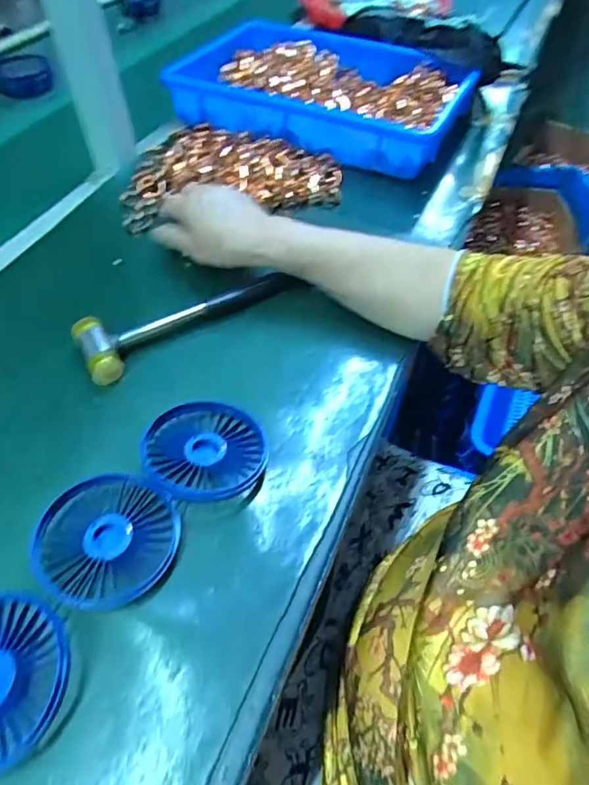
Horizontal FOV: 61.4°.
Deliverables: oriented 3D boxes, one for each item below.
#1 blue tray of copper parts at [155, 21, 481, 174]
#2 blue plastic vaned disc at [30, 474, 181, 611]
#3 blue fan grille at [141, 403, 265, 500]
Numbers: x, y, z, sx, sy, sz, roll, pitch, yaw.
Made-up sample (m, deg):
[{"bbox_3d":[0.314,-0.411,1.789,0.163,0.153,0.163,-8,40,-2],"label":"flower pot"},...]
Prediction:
[{"bbox_3d":[0.036,-0.427,0.705,0.386,0.077,0.293,16,54,13],"label":"blue tray of copper parts"},{"bbox_3d":[-0.120,0.094,0.321,0.080,0.017,0.084,0,52,0],"label":"blue plastic vaned disc"},{"bbox_3d":[-0.066,0.041,0.360,0.083,0.022,0.084,0,52,0],"label":"blue fan grille"}]

